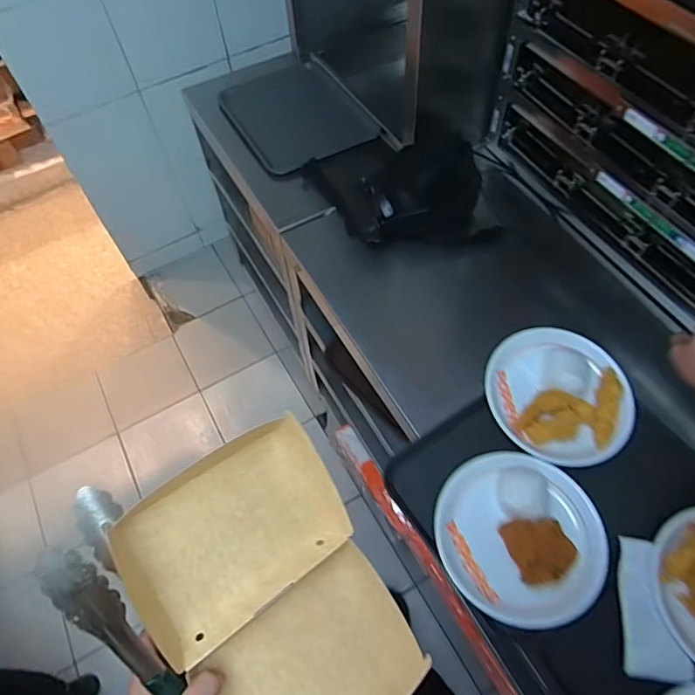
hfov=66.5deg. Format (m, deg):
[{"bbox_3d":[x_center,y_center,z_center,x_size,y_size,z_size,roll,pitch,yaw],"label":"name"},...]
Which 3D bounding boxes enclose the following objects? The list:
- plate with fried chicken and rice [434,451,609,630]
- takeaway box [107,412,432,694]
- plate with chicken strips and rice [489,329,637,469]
[{"bbox_3d":[0.235,0.251,0.721,0.216,0.065,0.220,-2,58,3],"label":"plate with fried chicken and rice"},{"bbox_3d":[-0.057,0.220,0.460,0.188,0.060,0.277,-28,90,-29],"label":"takeaway box"},{"bbox_3d":[0.331,0.070,0.822,0.214,0.073,0.208,-8,58,-1],"label":"plate with chicken strips and rice"}]

